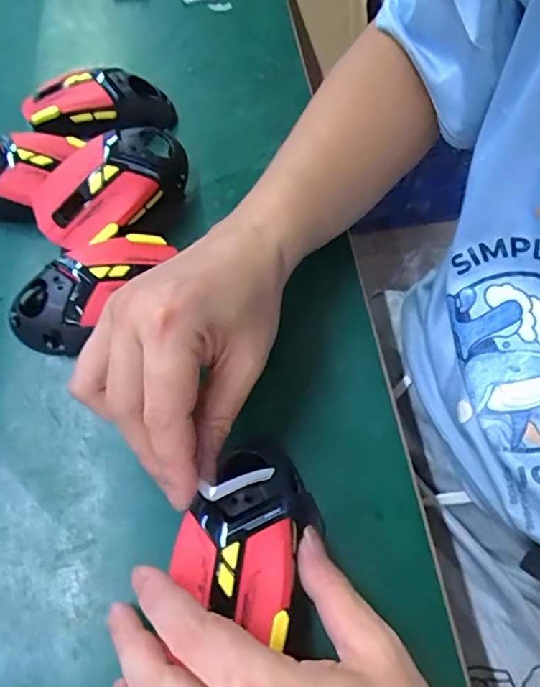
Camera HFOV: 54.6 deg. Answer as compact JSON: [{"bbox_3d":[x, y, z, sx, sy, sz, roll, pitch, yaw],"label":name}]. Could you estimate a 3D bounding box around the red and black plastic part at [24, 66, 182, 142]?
[{"bbox_3d":[-0.142,-0.196,0.434,0.113,0.042,0.055,-20,63,-11],"label":"red and black plastic part"}]

